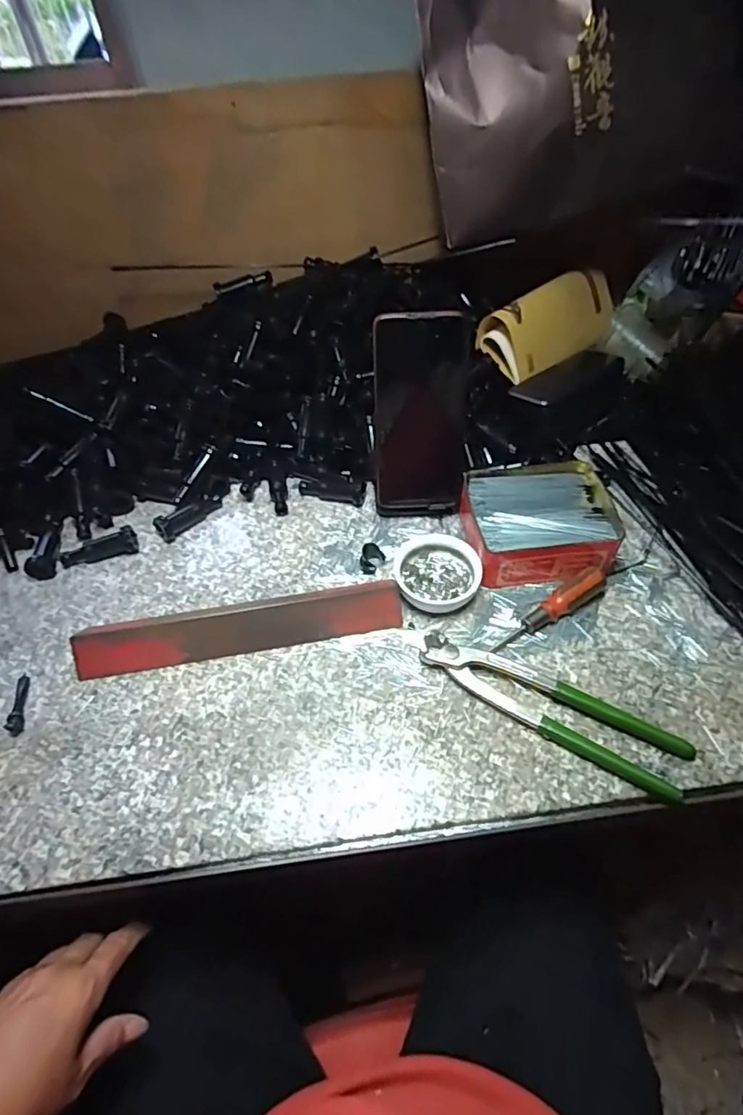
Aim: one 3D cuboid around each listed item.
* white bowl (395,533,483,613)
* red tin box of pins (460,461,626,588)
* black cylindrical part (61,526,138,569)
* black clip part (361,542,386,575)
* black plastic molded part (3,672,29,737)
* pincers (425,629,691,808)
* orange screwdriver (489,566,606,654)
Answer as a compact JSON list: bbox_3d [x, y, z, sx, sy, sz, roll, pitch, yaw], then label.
[{"bbox_3d":[0.056,0.015,0.482,0.070,0.021,0.069,-1,51,2],"label":"white bowl"},{"bbox_3d":[0.147,-0.030,0.502,0.127,0.042,0.110,-3,51,0],"label":"red tin box of pins"},{"bbox_3d":[-0.248,-0.009,0.516,0.067,0.019,0.019,-12,52,-7],"label":"black cylindrical part"},{"bbox_3d":[0.000,0.000,0.498,0.015,0.026,0.021,24,56,21],"label":"black clip part"},{"bbox_3d":[-0.267,0.110,0.429,0.013,0.007,0.052,-11,52,-6],"label":"black plastic molded part"},{"bbox_3d":[0.129,0.104,0.412,0.192,0.016,0.045,26,57,22],"label":"pincers"},{"bbox_3d":[0.145,0.043,0.456,0.111,0.023,0.022,-31,56,-21],"label":"orange screwdriver"}]

